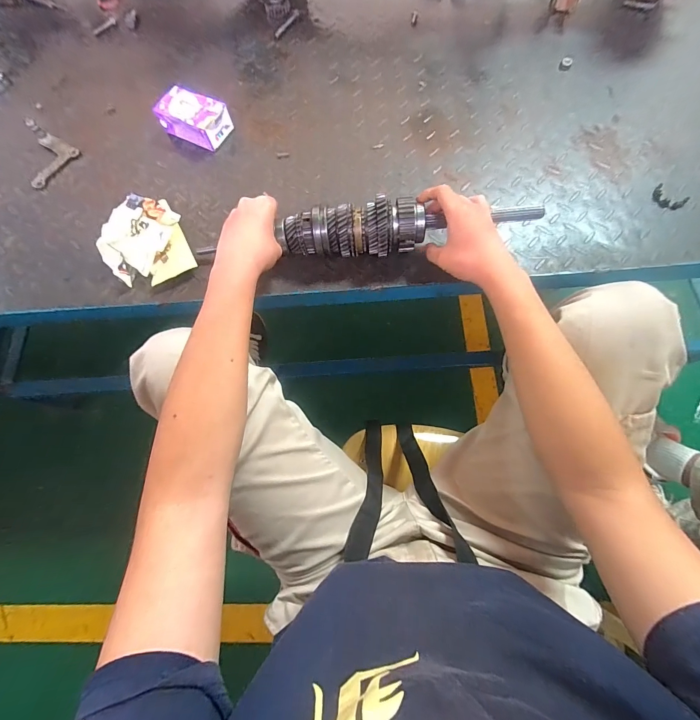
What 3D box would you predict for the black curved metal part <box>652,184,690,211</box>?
[{"bbox_3d":[0.469,-0.238,0.482,0.030,0.008,0.045,-43,76,-12],"label":"black curved metal part"}]

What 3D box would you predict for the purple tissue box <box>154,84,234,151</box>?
[{"bbox_3d":[-0.264,-0.408,0.554,0.106,0.044,0.070,27,76,9],"label":"purple tissue box"}]

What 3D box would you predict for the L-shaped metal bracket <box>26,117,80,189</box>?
[{"bbox_3d":[-0.536,-0.355,0.558,0.103,0.027,0.093,34,78,11],"label":"L-shaped metal bracket"}]

